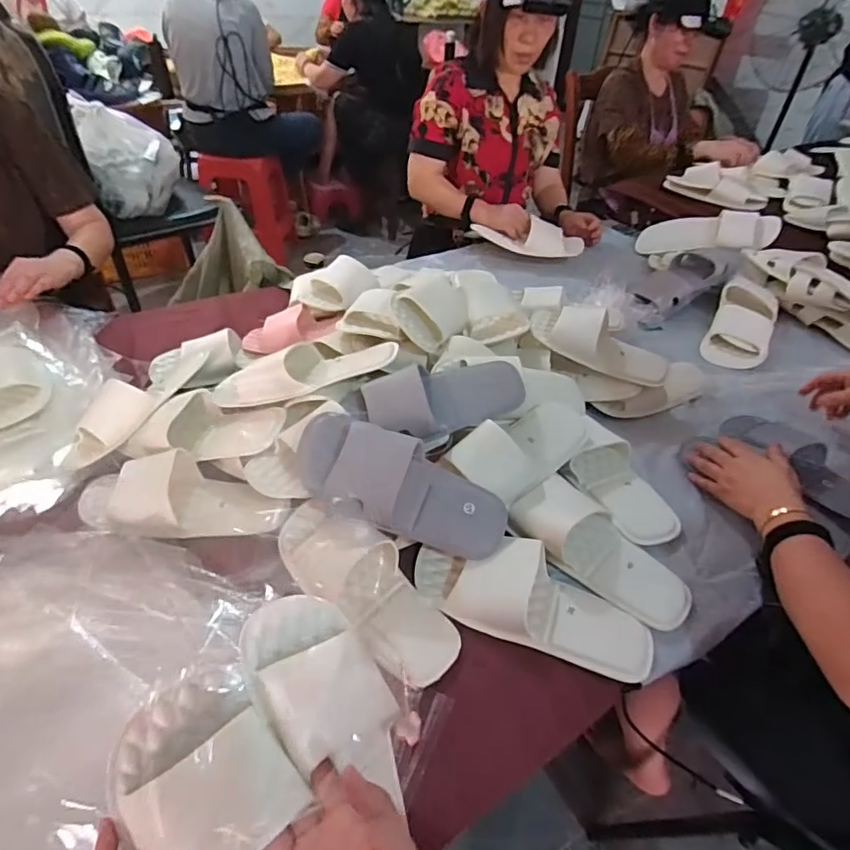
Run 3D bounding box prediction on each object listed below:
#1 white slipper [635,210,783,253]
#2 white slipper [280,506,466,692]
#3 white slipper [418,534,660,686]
[{"bbox_3d":[0.638,-0.439,1.216,0.303,0.082,0.075,7,38,34],"label":"white slipper"},{"bbox_3d":[-0.066,0.173,0.588,0.249,0.053,0.103,40,52,16],"label":"white slipper"},{"bbox_3d":[0.120,0.190,0.588,0.270,0.052,0.103,15,43,13],"label":"white slipper"}]

